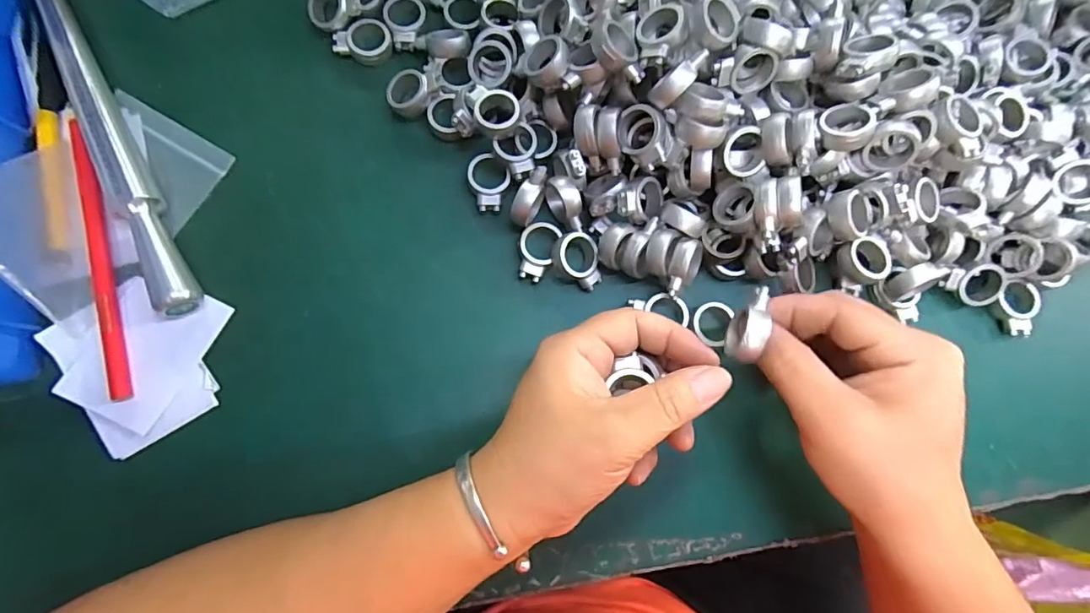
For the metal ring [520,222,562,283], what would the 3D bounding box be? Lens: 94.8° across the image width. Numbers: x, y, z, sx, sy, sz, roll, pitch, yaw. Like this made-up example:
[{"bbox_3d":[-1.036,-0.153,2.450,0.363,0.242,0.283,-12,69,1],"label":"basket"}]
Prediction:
[{"bbox_3d":[-0.005,-0.032,0.286,0.021,0.009,0.034,19,80,-1],"label":"metal ring"}]

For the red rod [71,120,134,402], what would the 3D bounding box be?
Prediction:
[{"bbox_3d":[-0.232,-0.023,0.259,0.015,0.011,0.146,-13,82,-6],"label":"red rod"}]

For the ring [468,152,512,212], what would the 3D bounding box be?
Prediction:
[{"bbox_3d":[-0.032,-0.072,0.293,0.024,0.008,0.034,-3,81,-5],"label":"ring"}]

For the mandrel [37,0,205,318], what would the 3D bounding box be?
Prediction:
[{"bbox_3d":[-0.238,-0.099,0.272,0.020,0.019,0.228,-26,84,-8],"label":"mandrel"}]

